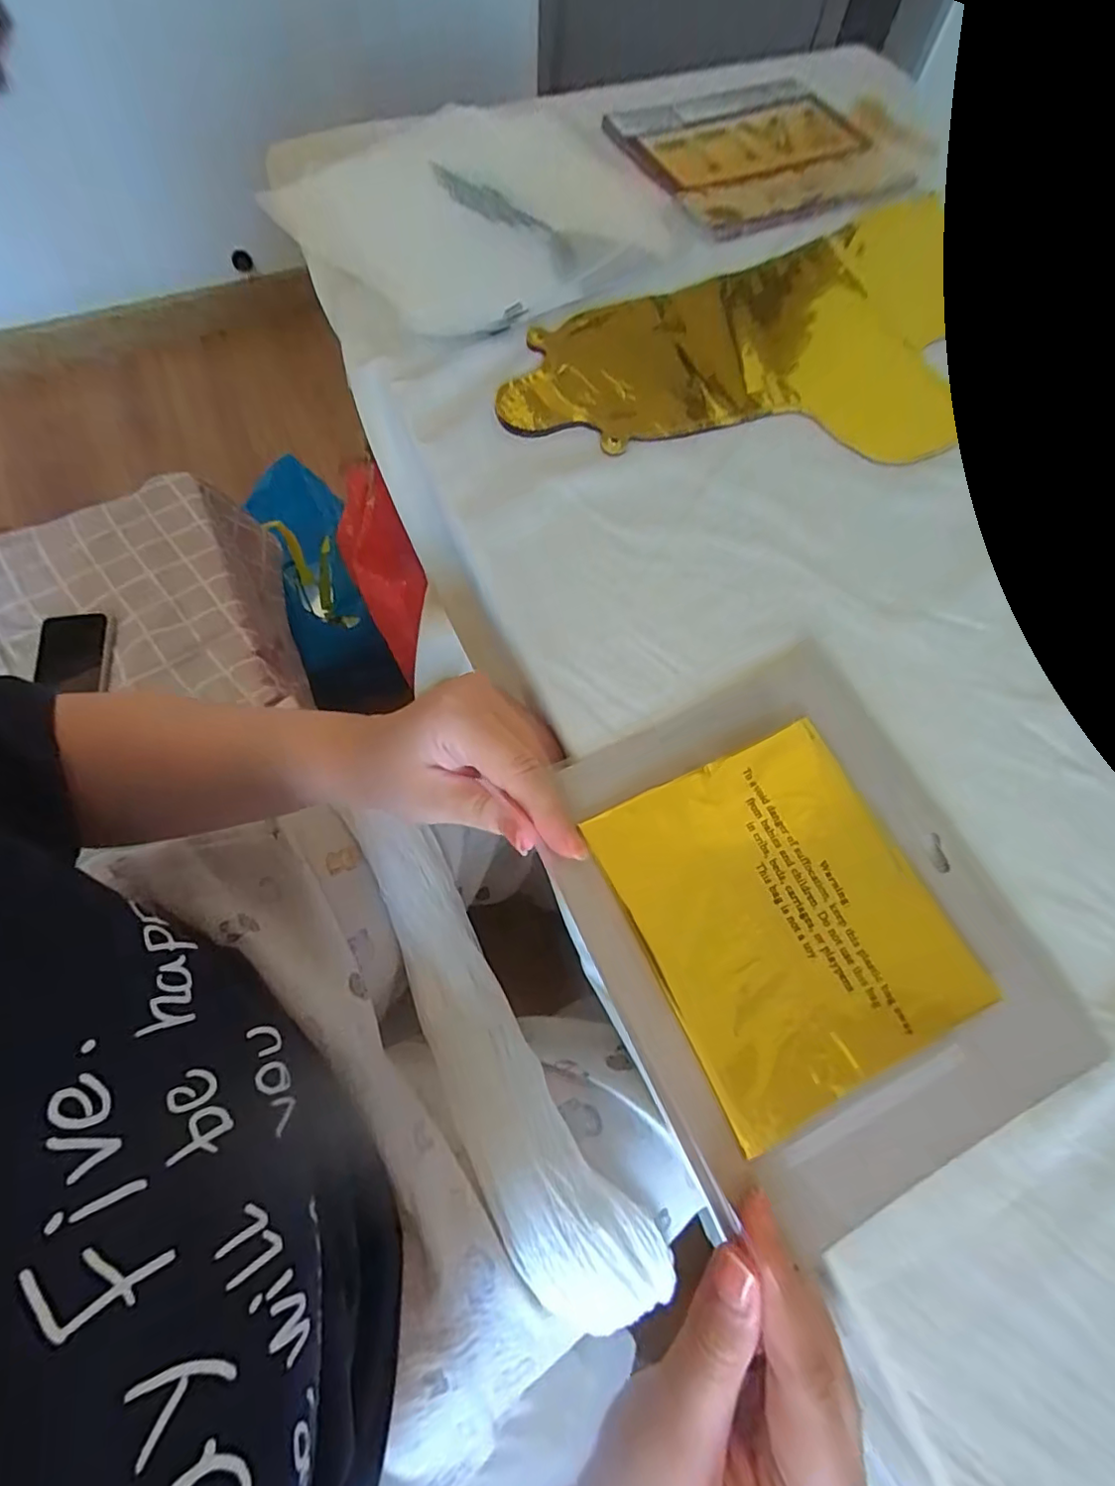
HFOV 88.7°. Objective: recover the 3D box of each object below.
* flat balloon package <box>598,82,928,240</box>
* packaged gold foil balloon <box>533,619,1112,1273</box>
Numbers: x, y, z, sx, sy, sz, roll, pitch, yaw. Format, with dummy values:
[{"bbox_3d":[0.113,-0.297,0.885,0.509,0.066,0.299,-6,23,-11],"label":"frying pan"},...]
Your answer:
[{"bbox_3d":[0.165,-0.470,0.447,0.221,0.007,0.177,-22,70,-10],"label":"flat balloon package"},{"bbox_3d":[0.098,0.068,0.234,0.168,0.010,0.193,-25,71,-11],"label":"packaged gold foil balloon"}]

